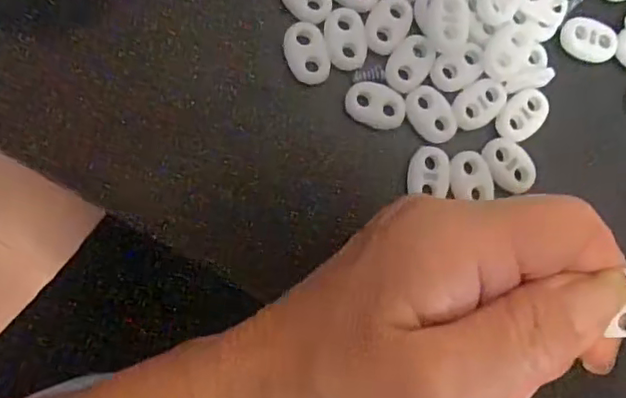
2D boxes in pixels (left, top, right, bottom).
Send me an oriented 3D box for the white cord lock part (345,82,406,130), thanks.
[{"bbox_3d":[0.023,-0.035,0.220,0.022,0.004,0.015,17,84,-6],"label":"white cord lock part"}]

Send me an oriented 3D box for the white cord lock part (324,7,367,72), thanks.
[{"bbox_3d":[0.012,-0.059,0.218,0.015,0.004,0.022,-5,87,-8],"label":"white cord lock part"}]

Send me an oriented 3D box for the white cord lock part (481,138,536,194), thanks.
[{"bbox_3d":[0.075,-0.013,0.223,0.016,0.004,0.022,-35,91,-9],"label":"white cord lock part"}]

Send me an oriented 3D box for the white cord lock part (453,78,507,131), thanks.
[{"bbox_3d":[0.063,-0.035,0.222,0.023,0.004,0.015,-42,92,-8],"label":"white cord lock part"}]

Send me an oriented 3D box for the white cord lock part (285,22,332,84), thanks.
[{"bbox_3d":[-0.002,-0.053,0.215,0.014,0.004,0.022,-19,89,-9],"label":"white cord lock part"}]

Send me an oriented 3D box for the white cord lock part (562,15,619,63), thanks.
[{"bbox_3d":[0.109,-0.062,0.233,0.023,0.004,0.017,21,84,-6],"label":"white cord lock part"}]

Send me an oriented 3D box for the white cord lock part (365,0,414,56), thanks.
[{"bbox_3d":[0.028,-0.065,0.220,0.015,0.004,0.023,34,82,-4],"label":"white cord lock part"}]

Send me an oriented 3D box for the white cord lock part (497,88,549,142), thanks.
[{"bbox_3d":[0.080,-0.032,0.227,0.014,0.004,0.023,41,82,-3],"label":"white cord lock part"}]

